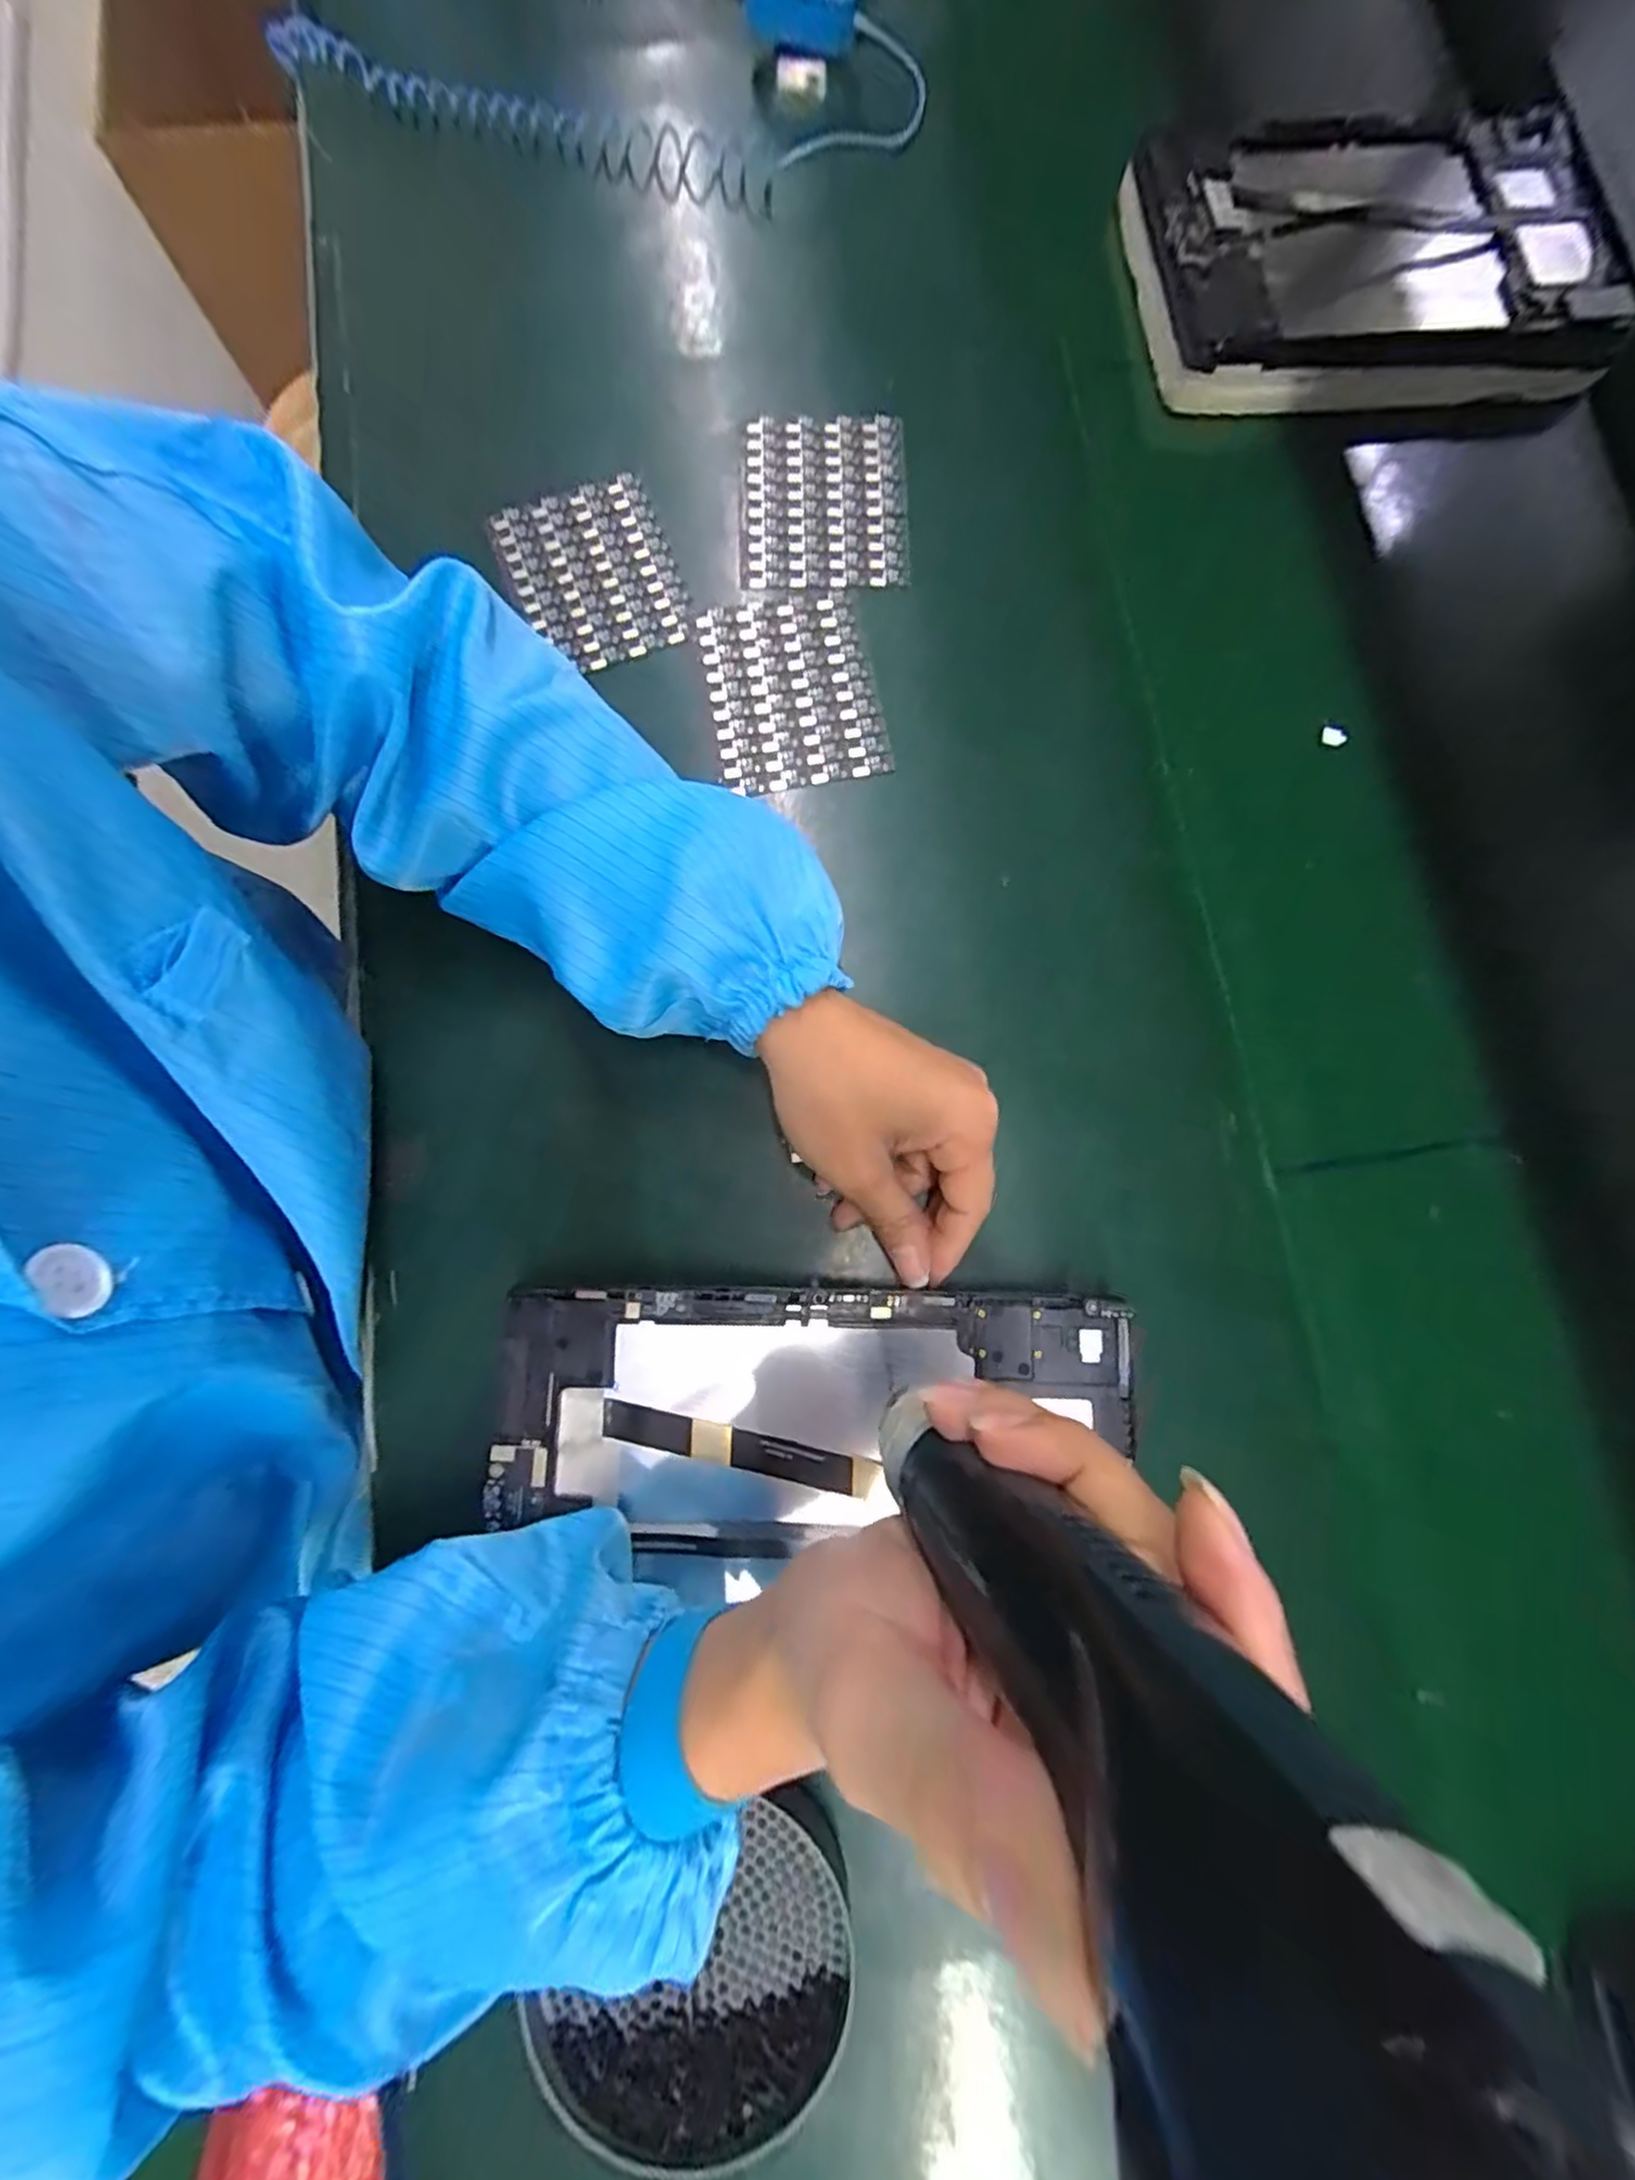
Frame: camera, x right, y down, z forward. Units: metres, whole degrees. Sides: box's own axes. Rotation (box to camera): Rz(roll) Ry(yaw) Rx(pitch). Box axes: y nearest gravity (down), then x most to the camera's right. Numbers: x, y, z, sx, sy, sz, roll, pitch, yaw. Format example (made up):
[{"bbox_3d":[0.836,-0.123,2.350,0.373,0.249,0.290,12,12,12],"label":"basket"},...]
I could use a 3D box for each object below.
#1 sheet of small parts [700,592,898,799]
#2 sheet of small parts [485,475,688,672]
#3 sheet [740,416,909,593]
[{"bbox_3d":[-0.012,-0.189,0.338,0.075,0.007,0.093,-10,81,-5],"label":"sheet of small parts"},{"bbox_3d":[-0.112,-0.252,0.350,0.079,0.008,0.096,-20,82,-6],"label":"sheet of small parts"},{"bbox_3d":[0.003,-0.294,0.354,0.082,0.009,0.091,-1,80,-3],"label":"sheet"}]

